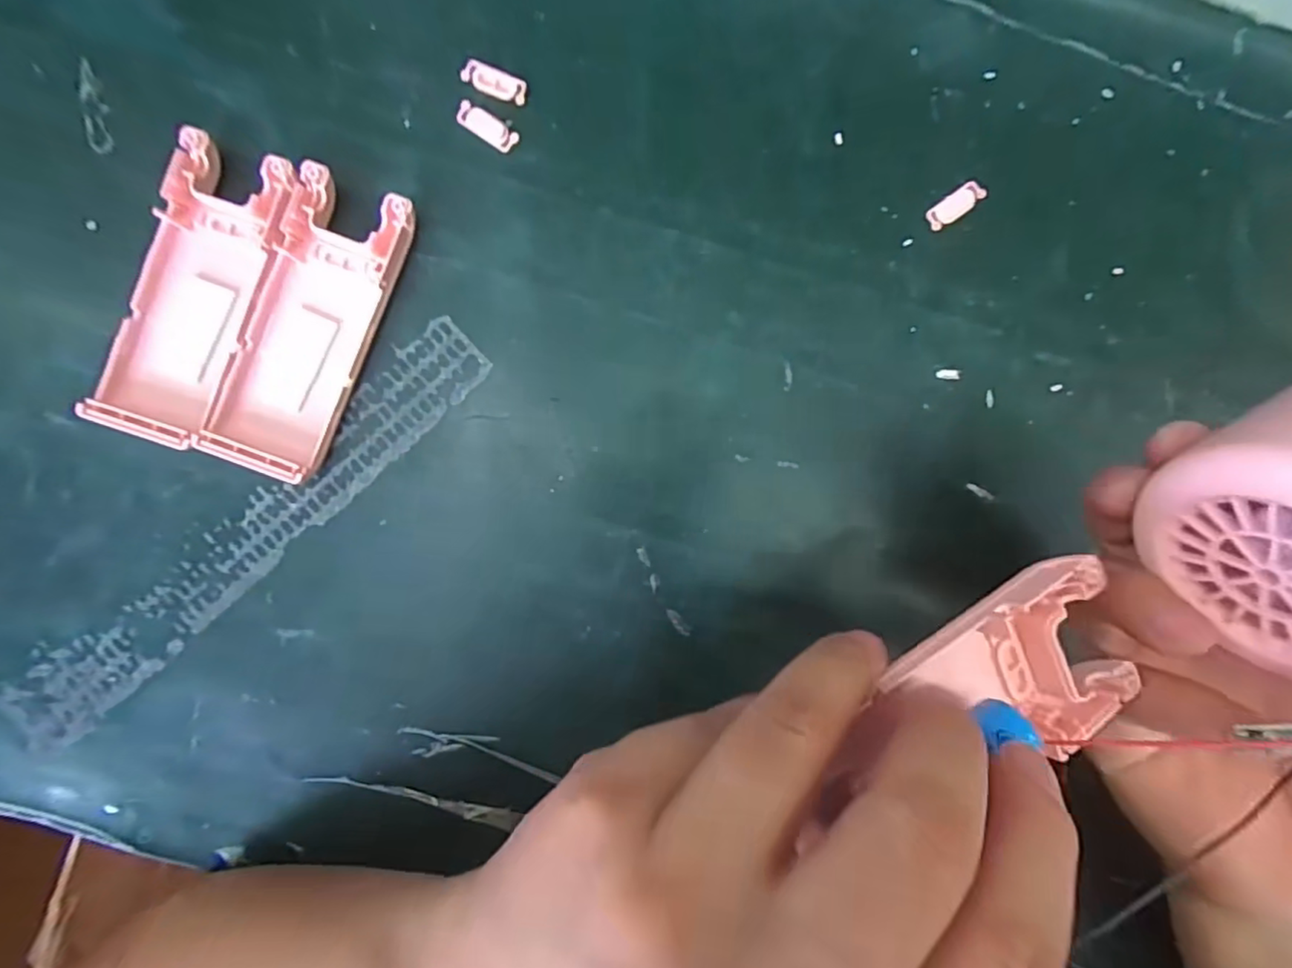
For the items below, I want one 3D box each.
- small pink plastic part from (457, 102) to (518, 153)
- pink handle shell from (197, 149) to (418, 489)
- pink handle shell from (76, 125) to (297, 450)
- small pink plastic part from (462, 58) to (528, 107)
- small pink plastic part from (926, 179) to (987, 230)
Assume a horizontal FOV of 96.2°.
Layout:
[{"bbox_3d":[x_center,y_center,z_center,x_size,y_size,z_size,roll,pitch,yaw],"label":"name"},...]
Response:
[{"bbox_3d":[-0.059,-0.131,0.212,0.023,0.004,0.009,33,89,0],"label":"small pink plastic part"},{"bbox_3d":[-0.118,-0.055,0.205,0.040,0.012,0.102,21,89,0],"label":"pink handle shell"},{"bbox_3d":[-0.157,-0.067,0.202,0.040,0.014,0.103,20,89,0],"label":"pink handle shell"},{"bbox_3d":[-0.055,-0.147,0.212,0.023,0.004,0.010,26,89,0],"label":"small pink plastic part"},{"bbox_3d":[0.117,-0.105,0.216,0.024,0.004,0.009,-35,90,-1],"label":"small pink plastic part"}]

